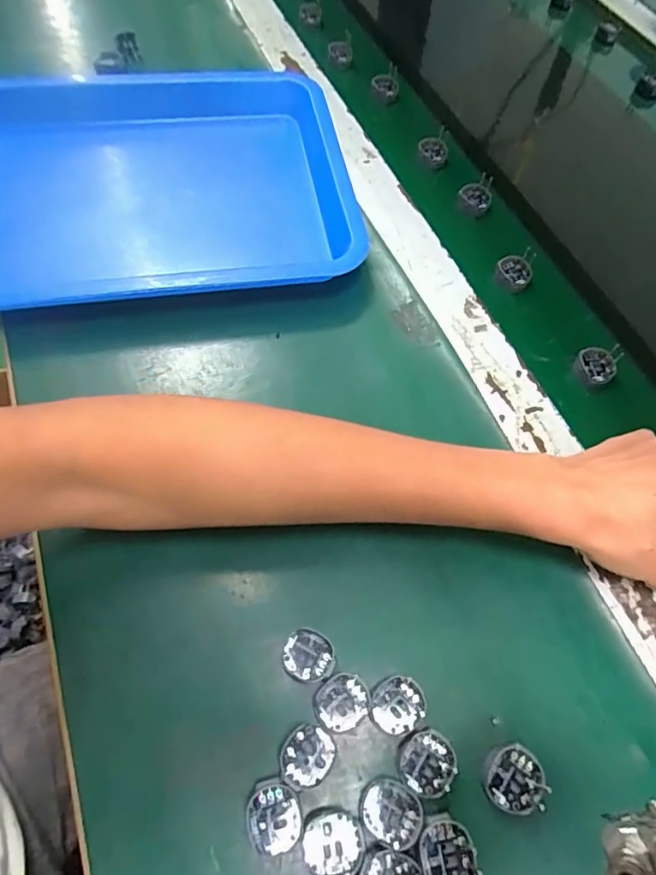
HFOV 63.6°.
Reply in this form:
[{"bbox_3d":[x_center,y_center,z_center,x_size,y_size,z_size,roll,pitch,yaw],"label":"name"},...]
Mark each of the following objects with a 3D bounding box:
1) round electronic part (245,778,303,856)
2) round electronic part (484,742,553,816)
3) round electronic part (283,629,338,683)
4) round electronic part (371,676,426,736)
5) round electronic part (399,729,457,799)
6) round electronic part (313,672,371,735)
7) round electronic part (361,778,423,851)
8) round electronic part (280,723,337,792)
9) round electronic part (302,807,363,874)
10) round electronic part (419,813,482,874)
[{"bbox_3d":[-0.025,0.175,0.244,0.025,0.004,0.028,-10,62,-9],"label":"round electronic part"},{"bbox_3d":[0.091,0.166,0.257,0.028,0.004,0.027,2,61,-3],"label":"round electronic part"},{"bbox_3d":[-0.010,0.115,0.278,0.027,0.004,0.025,2,61,-3],"label":"round electronic part"},{"bbox_3d":[0.036,0.135,0.268,0.028,0.004,0.025,-24,66,-16],"label":"round electronic part"},{"bbox_3d":[0.049,0.157,0.257,0.026,0.004,0.026,2,61,-3],"label":"round electronic part"},{"bbox_3d":[0.007,0.134,0.267,0.027,0.004,0.026,2,61,-3],"label":"round electronic part"},{"bbox_3d":[0.030,0.175,0.246,0.028,0.004,0.027,2,61,-3],"label":"round electronic part"},{"bbox_3d":[-0.010,0.155,0.255,0.025,0.004,0.026,2,61,-3],"label":"round electronic part"},{"bbox_3d":[0.002,0.186,0.240,0.027,0.004,0.027,2,61,-3],"label":"round electronic part"},{"bbox_3d":[0.054,0.189,0.240,0.024,0.004,0.028,-10,62,-9],"label":"round electronic part"}]

